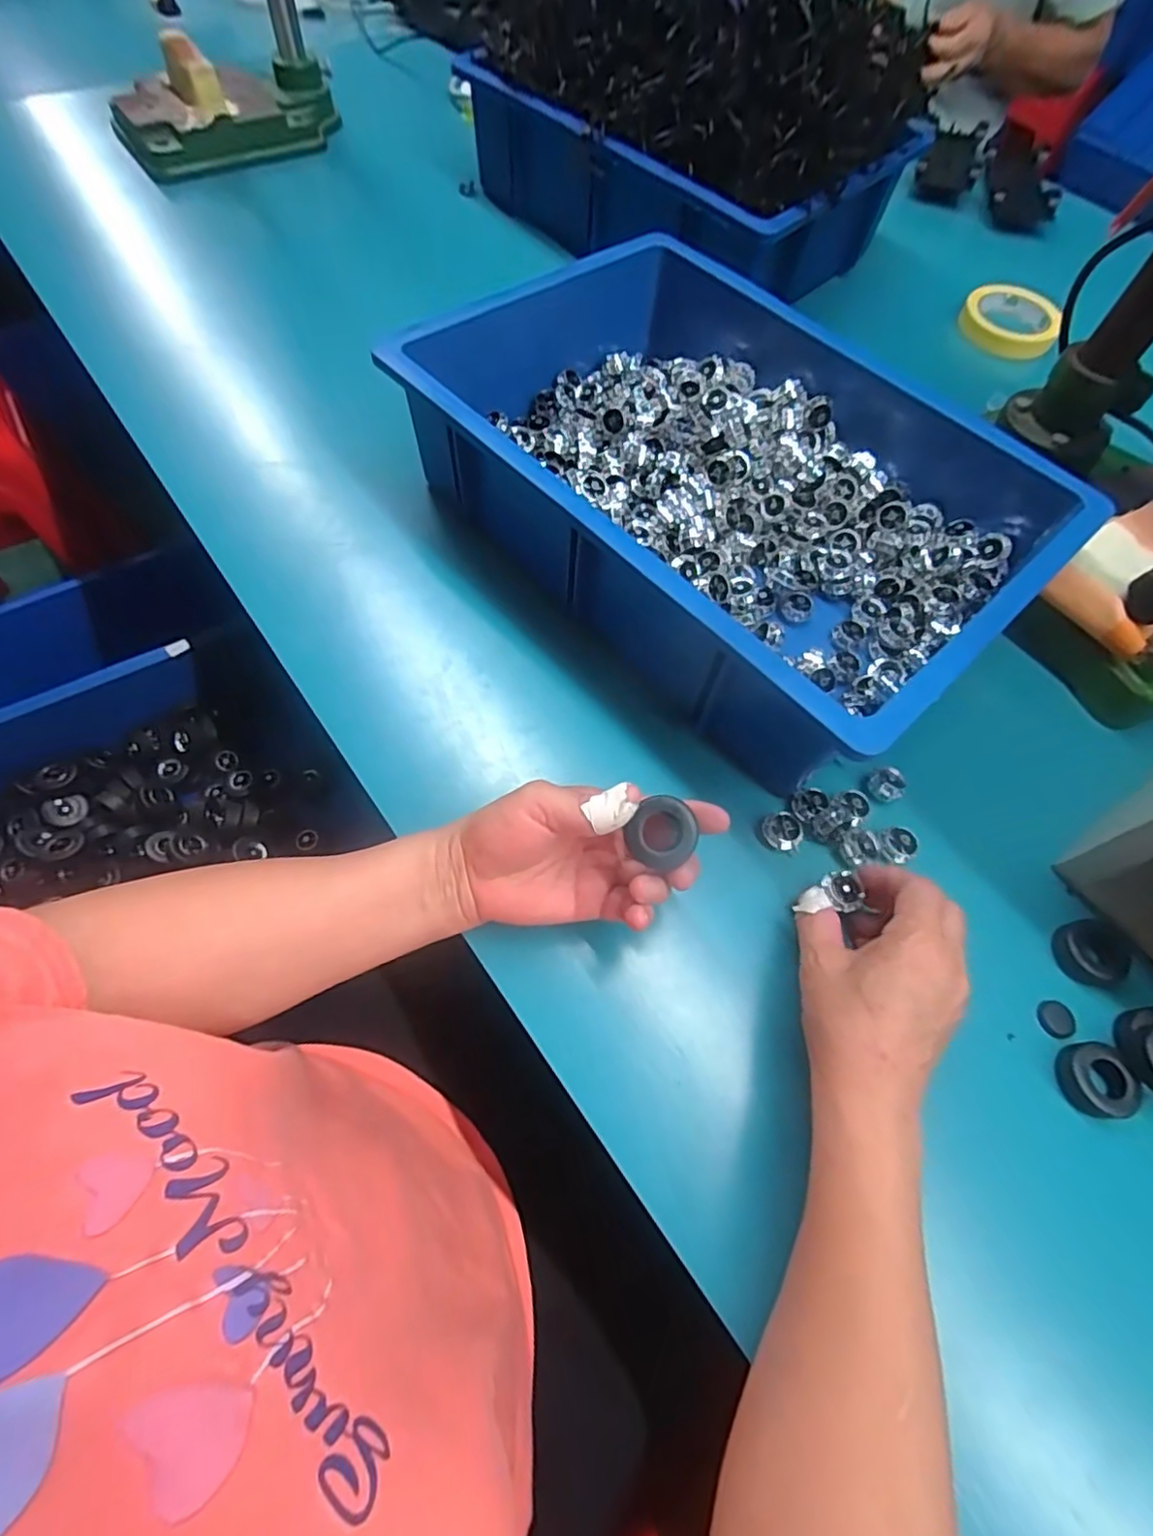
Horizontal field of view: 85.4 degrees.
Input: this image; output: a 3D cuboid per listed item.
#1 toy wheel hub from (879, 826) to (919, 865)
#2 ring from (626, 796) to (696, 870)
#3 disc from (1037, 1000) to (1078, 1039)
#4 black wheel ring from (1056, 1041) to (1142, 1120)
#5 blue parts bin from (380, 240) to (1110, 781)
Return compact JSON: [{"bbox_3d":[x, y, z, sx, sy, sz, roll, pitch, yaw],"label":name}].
[{"bbox_3d":[0.210,0.050,0.406,0.020,0.010,0.022,-10,65,-7],"label":"toy wheel hub"},{"bbox_3d":[0.045,0.032,0.325,0.033,0.007,0.033,23,89,3],"label":"ring"},{"bbox_3d":[0.288,0.151,0.375,0.022,0.004,0.020,1,64,-2],"label":"disc"},{"bbox_3d":[0.294,0.176,0.351,0.033,0.017,0.038,4,64,0],"label":"black wheel ring"},{"bbox_3d":[0.117,-0.224,0.477,0.328,0.103,0.441,-37,71,-18],"label":"blue parts bin"}]

